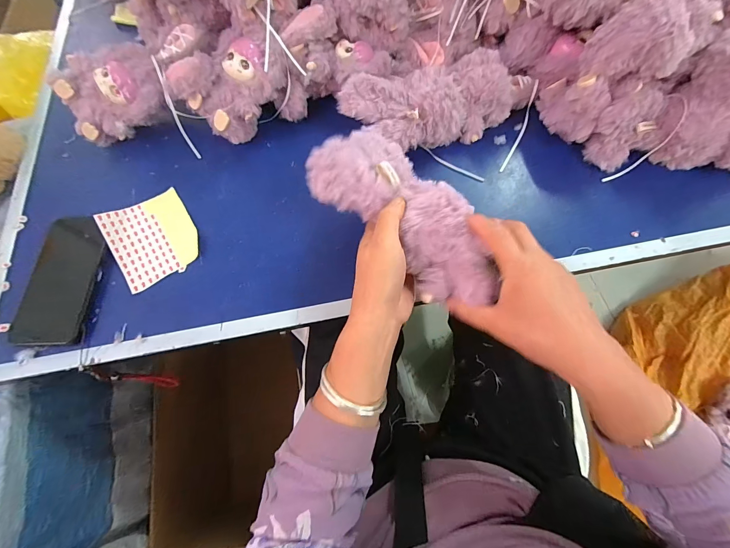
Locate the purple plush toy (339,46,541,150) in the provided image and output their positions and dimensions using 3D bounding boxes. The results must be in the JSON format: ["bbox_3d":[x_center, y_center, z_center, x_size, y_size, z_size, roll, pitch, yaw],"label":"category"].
[{"bbox_3d":[0.102,-0.221,0.420,0.259,0.068,0.080,-15,69,-3],"label":"purple plush toy"}]

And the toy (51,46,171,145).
[{"bbox_3d":[-0.341,-0.244,0.446,0.136,0.087,0.077,-24,70,-7],"label":"toy"}]

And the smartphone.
[{"bbox_3d":[-0.360,0.004,0.381,0.071,0.009,0.154,1,70,-9],"label":"smartphone"}]

